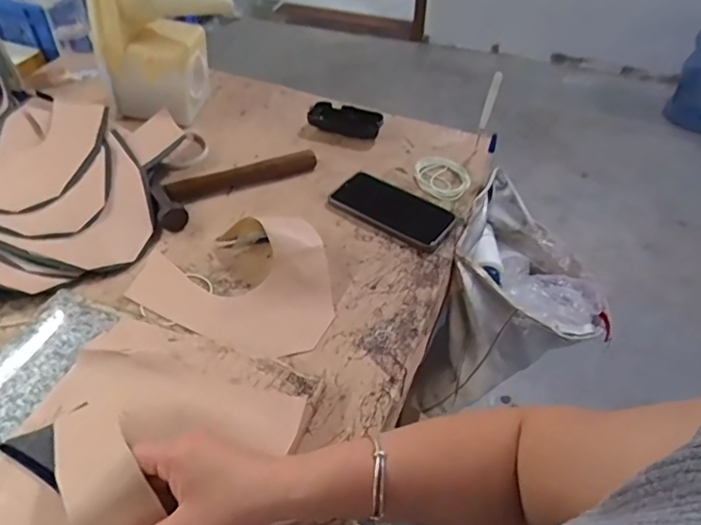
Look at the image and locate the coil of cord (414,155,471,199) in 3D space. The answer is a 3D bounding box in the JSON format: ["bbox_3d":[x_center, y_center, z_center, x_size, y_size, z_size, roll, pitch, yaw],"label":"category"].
[{"bbox_3d":[0.126,-0.118,0.757,0.079,0.006,0.083,2,46,-3],"label":"coil of cord"}]

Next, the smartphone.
[{"bbox_3d":[0.054,-0.070,0.706,0.156,0.012,0.087,27,50,20],"label":"smartphone"}]

